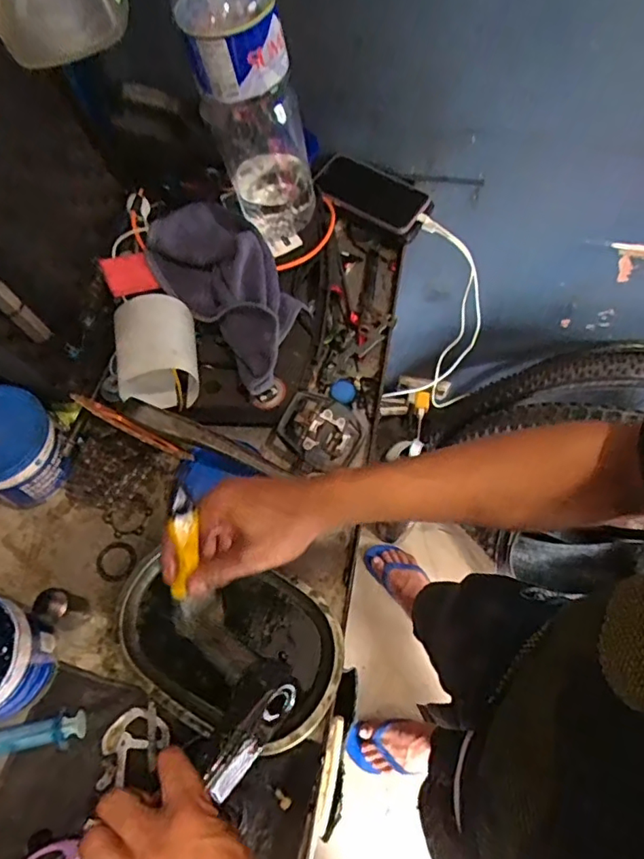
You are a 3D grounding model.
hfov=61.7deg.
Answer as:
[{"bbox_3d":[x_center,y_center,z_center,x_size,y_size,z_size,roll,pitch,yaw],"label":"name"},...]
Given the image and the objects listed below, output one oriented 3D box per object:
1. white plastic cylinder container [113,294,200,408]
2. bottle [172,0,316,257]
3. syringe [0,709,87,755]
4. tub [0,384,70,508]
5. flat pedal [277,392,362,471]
[{"bbox_3d":[-0.177,-0.087,0.578,0.087,0.069,0.111,-10,65,-4],"label":"white plastic cylinder container"},{"bbox_3d":[-0.069,-0.339,0.562,0.111,0.299,0.111,-1,64,0],"label":"bottle"},{"bbox_3d":[-0.270,0.277,0.485,0.108,0.018,0.027,-10,65,-4],"label":"syringe"},{"bbox_3d":[-0.326,0.022,0.571,0.100,0.098,0.101,31,69,15],"label":"tub"},{"bbox_3d":[0.001,0.002,0.582,0.091,0.025,0.068,33,88,-19],"label":"flat pedal"}]

